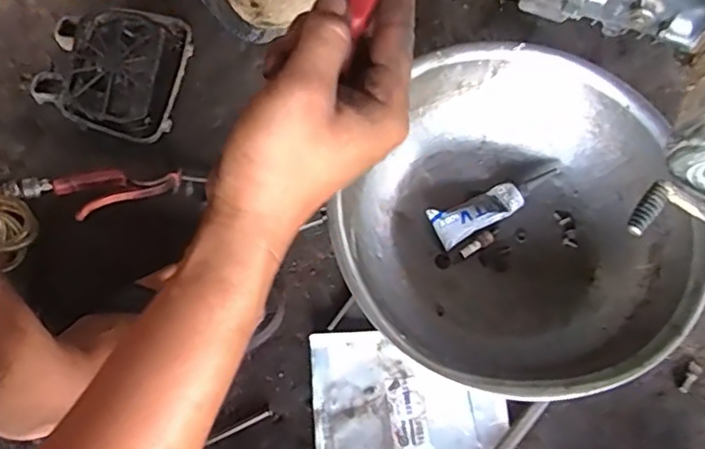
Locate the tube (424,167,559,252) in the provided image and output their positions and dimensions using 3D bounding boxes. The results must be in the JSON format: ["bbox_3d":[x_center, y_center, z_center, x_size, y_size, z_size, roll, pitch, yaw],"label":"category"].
[{"bbox_3d":[0.159,-0.024,0.666,0.159,0.027,0.042,-27,70,-13],"label":"tube"}]

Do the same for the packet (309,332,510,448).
[{"bbox_3d":[0.056,0.183,0.584,0.184,0.009,0.156,-3,66,-3],"label":"packet"}]

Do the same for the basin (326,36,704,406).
[{"bbox_3d":[0.166,-0.004,0.618,0.342,0.101,0.369,27,68,10],"label":"basin"}]

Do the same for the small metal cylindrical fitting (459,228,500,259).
[{"bbox_3d":[0.141,0.020,0.653,0.052,0.012,0.015,-35,72,-16],"label":"small metal cylindrical fitting"}]

